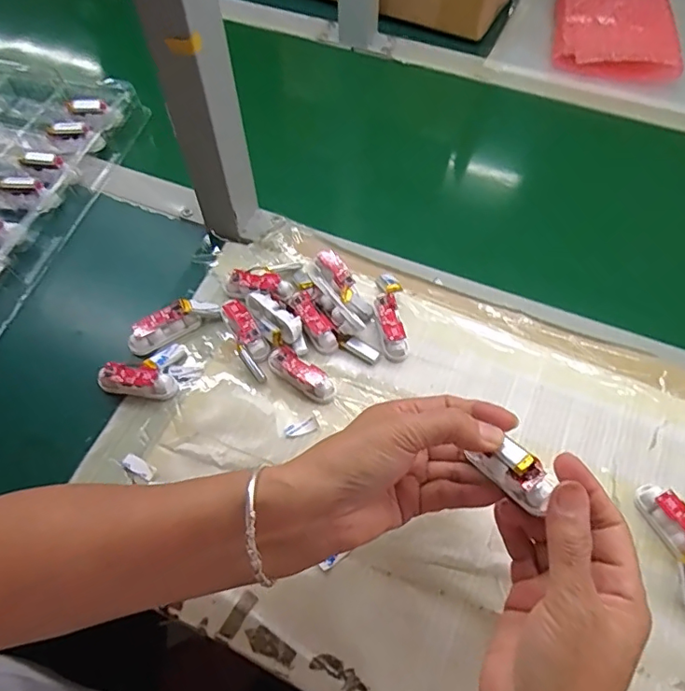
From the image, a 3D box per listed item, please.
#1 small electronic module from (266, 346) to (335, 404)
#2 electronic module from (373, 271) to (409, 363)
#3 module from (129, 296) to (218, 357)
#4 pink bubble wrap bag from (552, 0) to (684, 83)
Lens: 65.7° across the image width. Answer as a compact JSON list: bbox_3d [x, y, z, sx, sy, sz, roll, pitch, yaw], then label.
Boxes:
[{"bbox_3d":[-0.033,0.023,0.424,0.061,0.018,0.021,31,64,18],"label":"small electronic module"},{"bbox_3d":[0.039,-0.027,0.451,0.024,0.023,0.080,-4,59,-2],"label":"electronic module"},{"bbox_3d":[-0.143,-0.018,0.445,0.076,0.024,0.019,-27,62,-15],"label":"module"},{"bbox_3d":[0.340,-0.414,0.671,0.140,0.049,0.210,8,59,5],"label":"pink bubble wrap bag"}]

